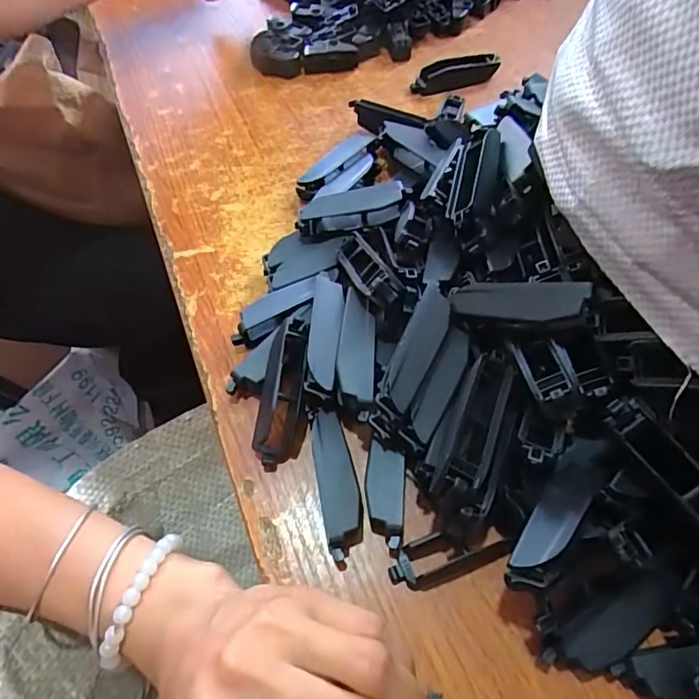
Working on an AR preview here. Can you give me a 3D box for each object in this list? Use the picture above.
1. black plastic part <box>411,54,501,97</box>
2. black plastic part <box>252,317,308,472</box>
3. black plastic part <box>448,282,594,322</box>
[{"bbox_3d":[0.090,-0.227,0.420,0.075,0.021,0.015,-16,60,-7],"label":"black plastic part"},{"bbox_3d":[-0.035,0.022,0.266,0.022,0.013,0.079,8,79,6],"label":"black plastic part"},{"bbox_3d":[0.077,-0.023,0.238,0.061,0.006,0.017,5,87,34],"label":"black plastic part"}]

